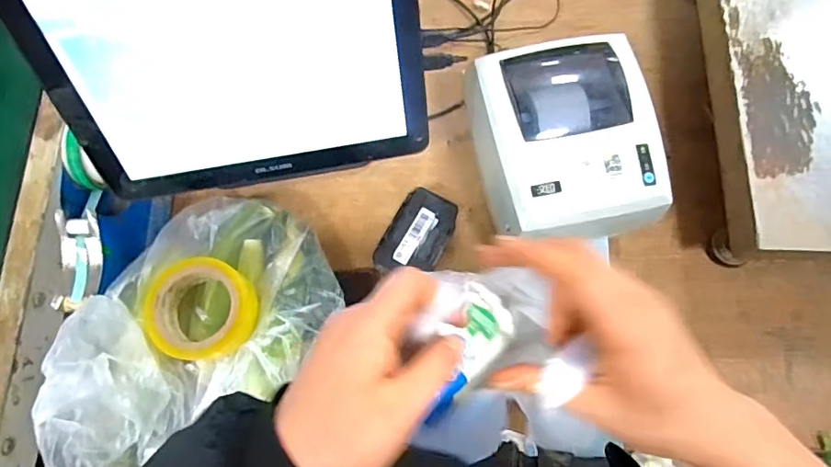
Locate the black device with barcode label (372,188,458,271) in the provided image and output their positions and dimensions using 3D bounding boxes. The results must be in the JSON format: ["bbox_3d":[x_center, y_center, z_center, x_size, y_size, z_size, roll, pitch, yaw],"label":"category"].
[{"bbox_3d":[0.004,0.003,0.693,0.078,0.019,0.118,27,77,8],"label":"black device with barcode label"}]

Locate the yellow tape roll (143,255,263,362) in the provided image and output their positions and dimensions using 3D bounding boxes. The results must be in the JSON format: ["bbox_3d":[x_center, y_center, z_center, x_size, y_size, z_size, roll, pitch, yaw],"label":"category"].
[{"bbox_3d":[-0.239,0.085,0.591,0.110,0.045,0.109,0,75,1],"label":"yellow tape roll"}]

